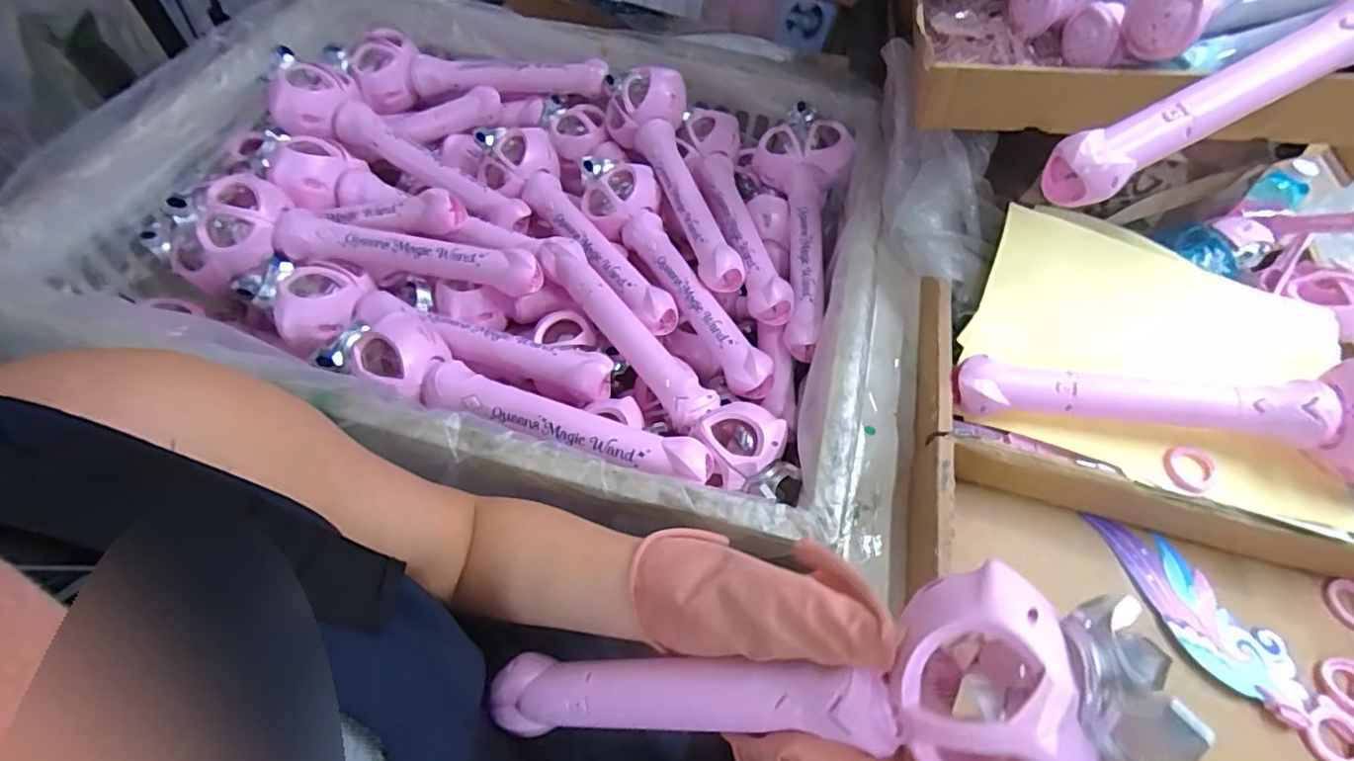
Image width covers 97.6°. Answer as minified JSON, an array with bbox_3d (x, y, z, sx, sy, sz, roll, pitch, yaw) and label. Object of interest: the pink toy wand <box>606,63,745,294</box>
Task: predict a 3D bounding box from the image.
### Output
[{"bbox_3d":[-0.008,-0.254,0.713,0.095,0.097,0.336,-12,58,-11],"label":"pink toy wand"}]

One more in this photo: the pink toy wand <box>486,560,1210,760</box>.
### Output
[{"bbox_3d":[0.043,0.160,0.307,0.342,0.050,0.090,-21,48,31],"label":"pink toy wand"}]

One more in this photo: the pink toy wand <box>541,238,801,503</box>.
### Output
[{"bbox_3d":[-0.017,-0.026,0.586,0.080,0.043,0.357,-31,61,-21],"label":"pink toy wand"}]

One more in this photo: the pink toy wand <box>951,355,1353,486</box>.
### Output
[{"bbox_3d":[0.412,0.012,0.462,0.361,0.079,0.084,13,57,5],"label":"pink toy wand"}]

